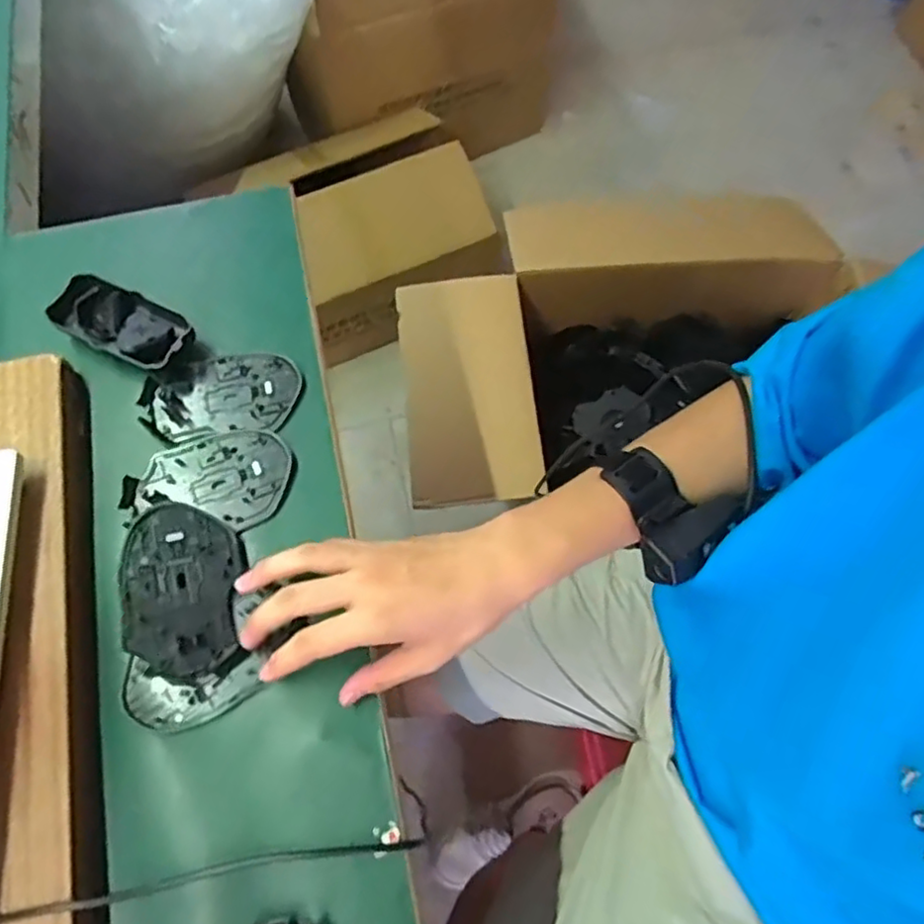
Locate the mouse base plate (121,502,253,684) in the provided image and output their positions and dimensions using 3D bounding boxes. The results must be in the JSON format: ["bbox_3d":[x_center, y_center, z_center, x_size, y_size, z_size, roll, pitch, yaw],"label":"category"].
[{"bbox_3d":[-0.186,0.085,0.443,0.072,0.019,0.112,-6,68,-3],"label":"mouse base plate"}]

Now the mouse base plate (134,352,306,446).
[{"bbox_3d":[-0.183,-0.053,0.506,0.114,0.007,0.067,-6,68,-3],"label":"mouse base plate"}]

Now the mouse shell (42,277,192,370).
[{"bbox_3d":[-0.264,-0.108,0.516,0.112,0.022,0.053,27,70,10],"label":"mouse shell"}]

